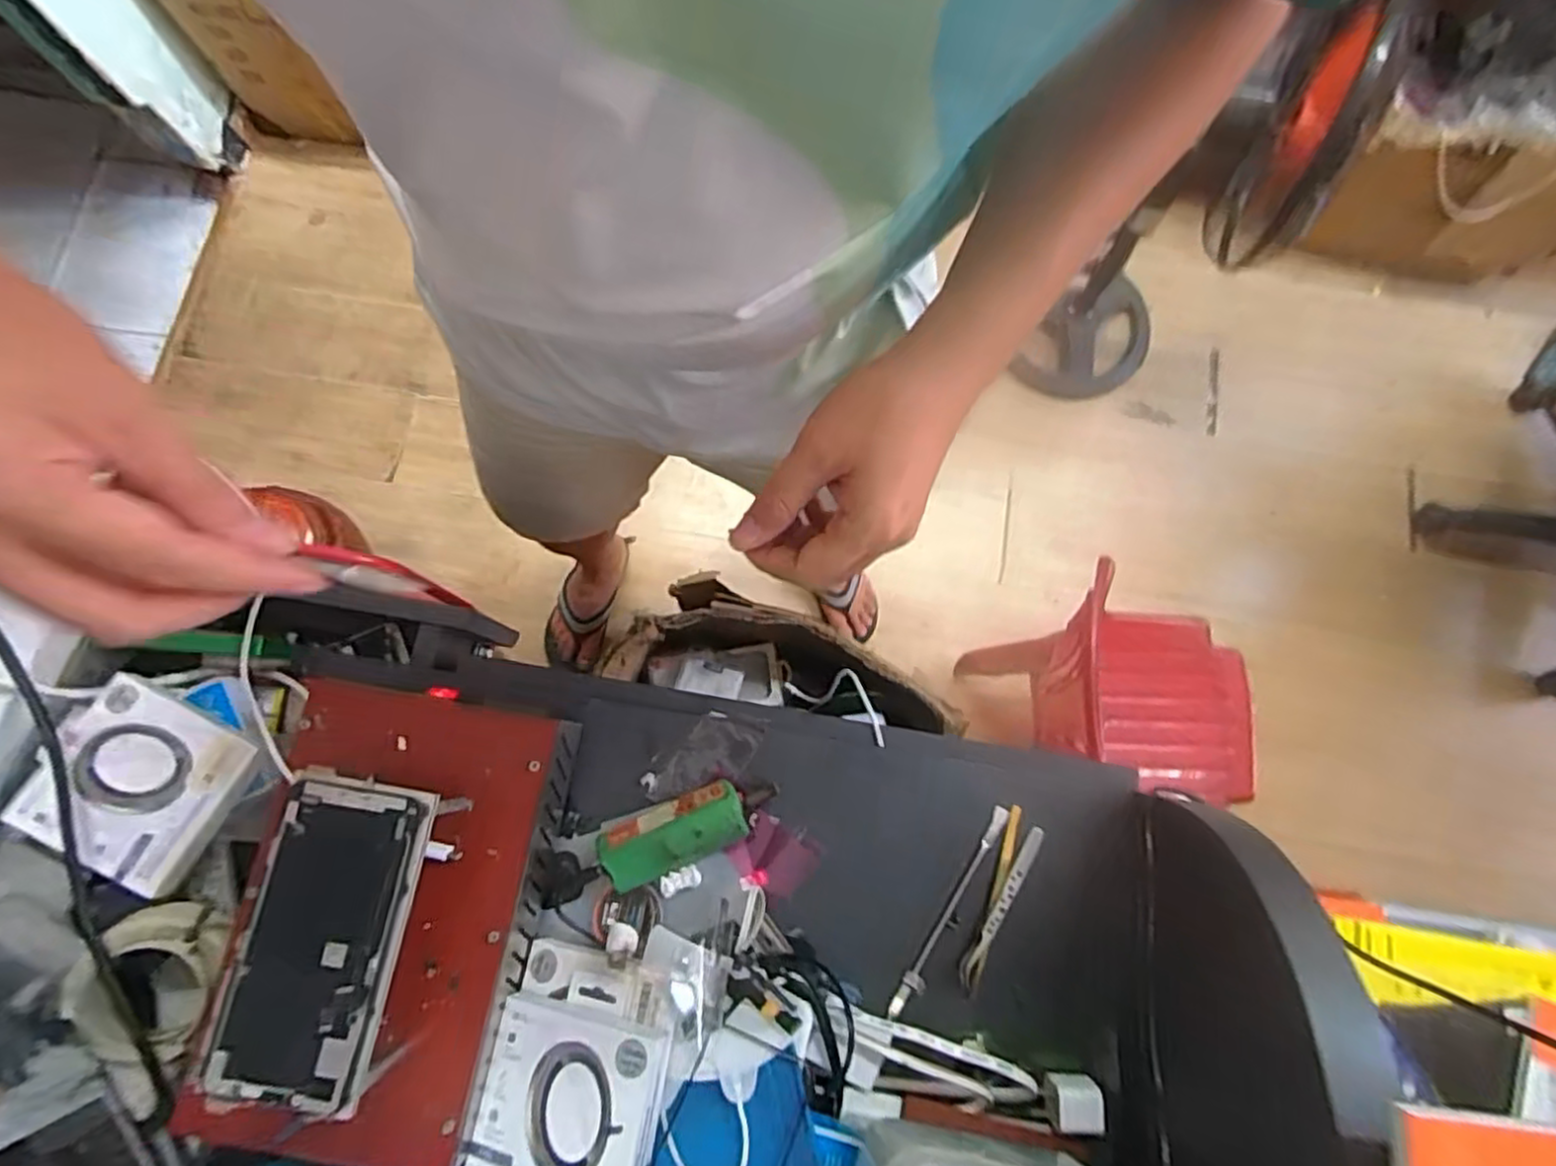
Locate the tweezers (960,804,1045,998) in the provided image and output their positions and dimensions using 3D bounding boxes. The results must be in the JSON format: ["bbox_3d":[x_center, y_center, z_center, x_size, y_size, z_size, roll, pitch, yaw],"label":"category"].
[{"bbox_3d":[0.156,0.223,0.503,0.023,0.007,0.126,24,78,4],"label":"tweezers"}]

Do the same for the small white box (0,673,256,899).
[{"bbox_3d":[-0.415,0.128,0.462,0.108,0.025,0.104,30,79,5],"label":"small white box"}]

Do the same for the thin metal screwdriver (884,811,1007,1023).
[{"bbox_3d":[0.122,0.231,0.508,0.013,0.009,0.159,32,79,5],"label":"thin metal screwdriver"}]

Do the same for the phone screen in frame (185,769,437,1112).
[{"bbox_3d":[-0.240,0.184,0.374,0.081,0.016,0.157,9,78,1],"label":"phone screen in frame"}]

